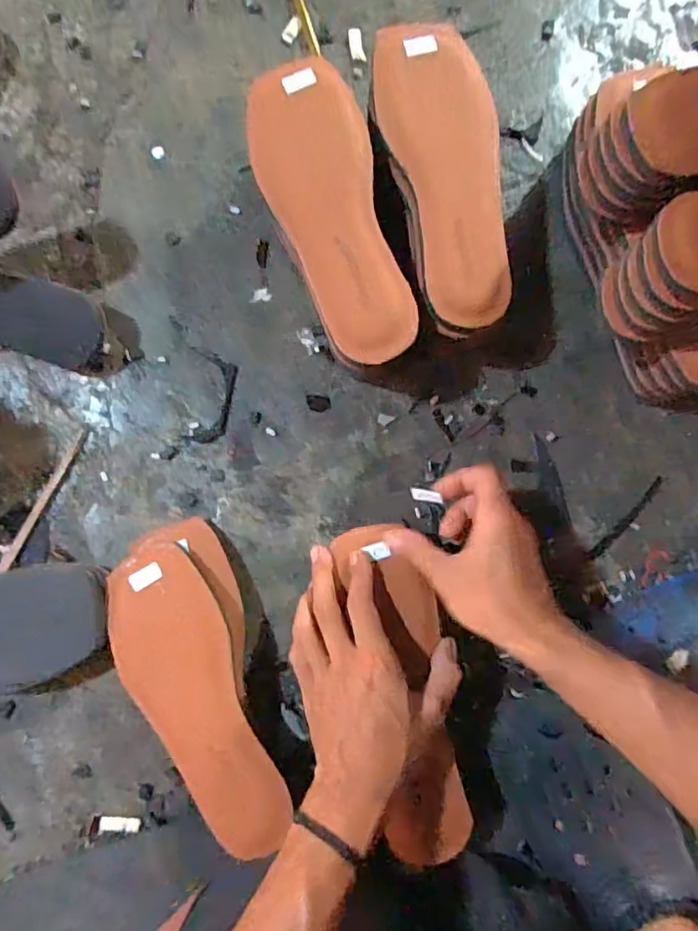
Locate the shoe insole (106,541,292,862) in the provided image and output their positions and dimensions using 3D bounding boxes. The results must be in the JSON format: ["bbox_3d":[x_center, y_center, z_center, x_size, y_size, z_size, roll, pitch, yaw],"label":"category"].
[{"bbox_3d":[-0.119,0.176,0.426,0.084,0.008,0.231,-23,80,-3],"label":"shoe insole"}]

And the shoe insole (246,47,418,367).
[{"bbox_3d":[-0.016,-0.189,0.410,0.083,0.030,0.229,-15,87,-3],"label":"shoe insole"}]

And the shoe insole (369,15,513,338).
[{"bbox_3d":[0.076,-0.222,0.423,0.081,0.014,0.233,-12,87,-2],"label":"shoe insole"}]

